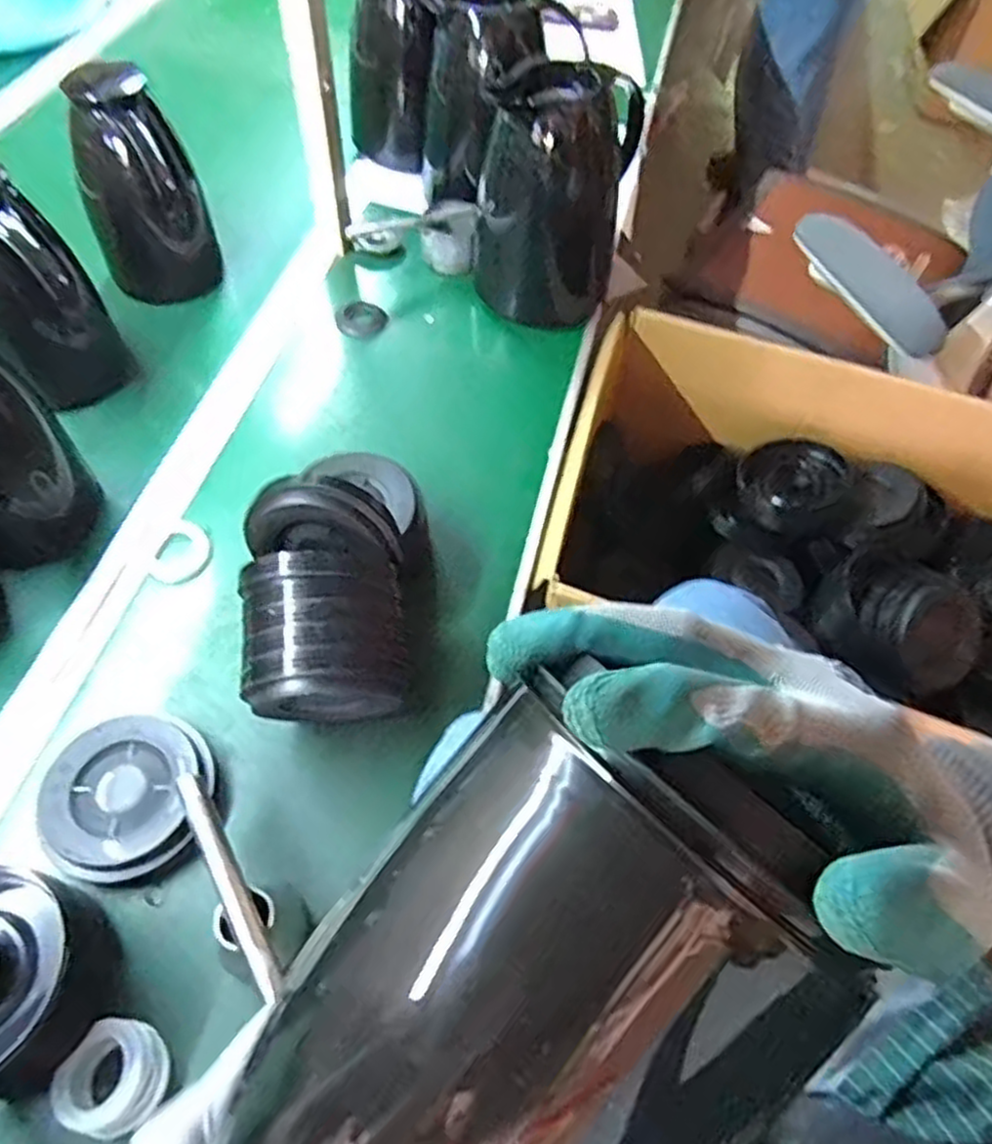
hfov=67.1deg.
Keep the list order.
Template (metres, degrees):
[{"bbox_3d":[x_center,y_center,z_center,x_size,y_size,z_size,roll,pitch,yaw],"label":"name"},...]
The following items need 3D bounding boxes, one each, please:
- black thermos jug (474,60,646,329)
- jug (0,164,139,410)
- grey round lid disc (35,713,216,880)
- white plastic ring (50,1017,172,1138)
[{"bbox_3d":[0.062,-0.403,0.804,0.164,0.227,0.129,6,57,2],"label":"black thermos jug"},{"bbox_3d":[-0.428,-0.245,0.704,0.116,0.209,0.112,-38,66,-23],"label":"jug"},{"bbox_3d":[-0.270,0.162,0.552,0.115,0.038,0.109,1,57,-1],"label":"grey round lid disc"},{"bbox_3d":[-0.238,0.311,0.463,0.067,0.032,0.057,8,57,3],"label":"white plastic ring"}]

